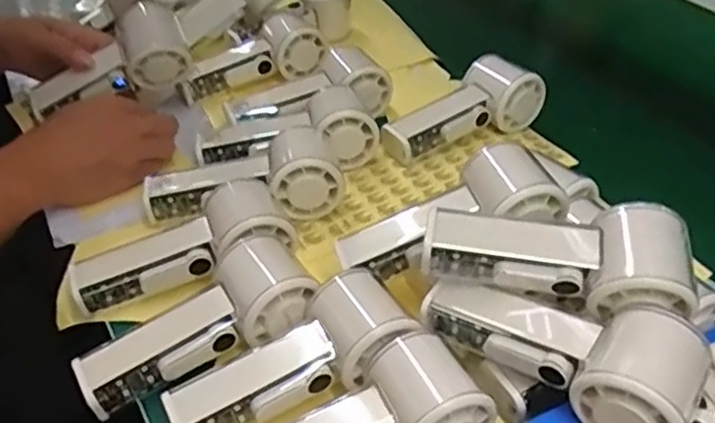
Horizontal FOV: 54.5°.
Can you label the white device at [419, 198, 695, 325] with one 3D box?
[{"bbox_3d":[0.117,0.028,0.412,0.148,0.060,0.057,11,40,12],"label":"white device"}]

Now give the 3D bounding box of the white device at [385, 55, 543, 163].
[{"bbox_3d":[0.091,-0.092,0.627,0.153,0.055,0.060,-18,43,-22],"label":"white device"}]

